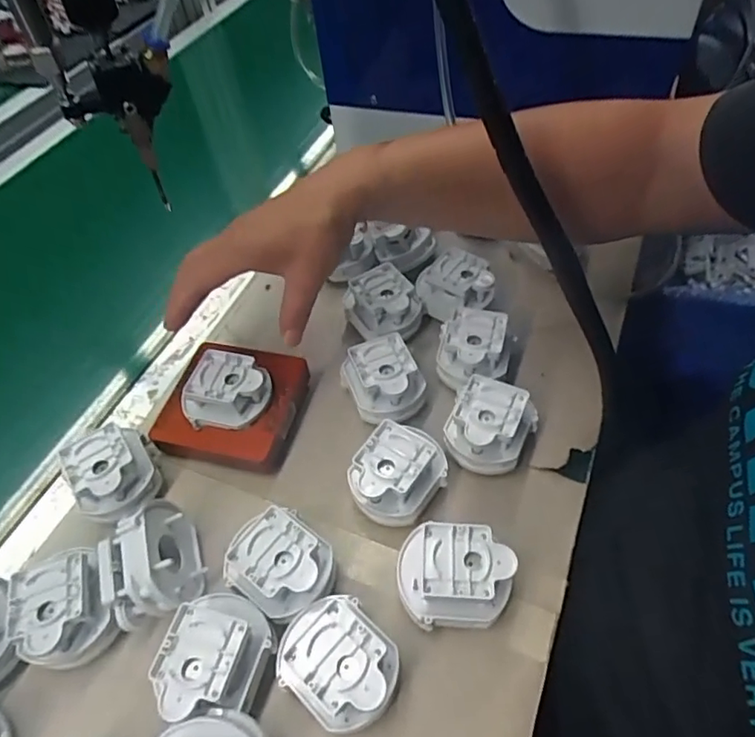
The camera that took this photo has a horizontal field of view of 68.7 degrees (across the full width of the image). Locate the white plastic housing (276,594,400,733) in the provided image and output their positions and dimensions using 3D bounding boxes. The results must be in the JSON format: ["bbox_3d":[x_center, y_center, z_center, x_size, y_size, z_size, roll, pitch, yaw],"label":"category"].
[{"bbox_3d":[-0.021,0.174,0.325,0.058,0.051,0.070,-37,57,-20],"label":"white plastic housing"}]

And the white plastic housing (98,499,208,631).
[{"bbox_3d":[-0.149,0.128,0.362,0.054,0.063,0.068,-22,53,-10],"label":"white plastic housing"}]

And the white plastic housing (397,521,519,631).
[{"bbox_3d":[0.049,0.131,0.351,0.070,0.052,0.062,-3,52,4],"label":"white plastic housing"}]

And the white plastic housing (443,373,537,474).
[{"bbox_3d":[0.085,0.044,0.417,0.061,0.053,0.069,18,57,19],"label":"white plastic housing"}]

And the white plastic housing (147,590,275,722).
[{"bbox_3d":[-0.096,0.175,0.330,0.058,0.050,0.068,12,55,16],"label":"white plastic housing"}]

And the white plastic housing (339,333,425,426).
[{"bbox_3d":[0.008,0.014,0.446,0.059,0.053,0.069,-21,53,-9],"label":"white plastic housing"}]

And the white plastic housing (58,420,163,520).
[{"bbox_3d":[-0.195,0.079,0.411,0.052,0.052,0.058,-28,55,-14],"label":"white plastic housing"}]

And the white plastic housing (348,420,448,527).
[{"bbox_3d":[0.013,0.077,0.397,0.066,0.050,0.058,-40,58,-22],"label":"white plastic housing"}]

